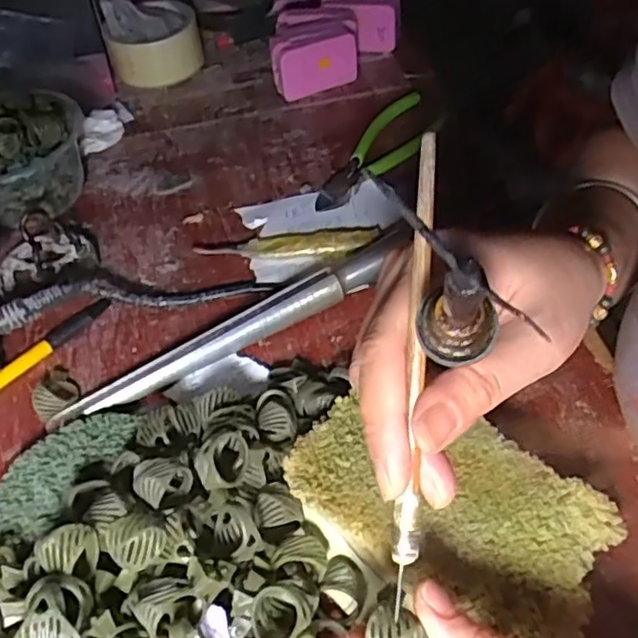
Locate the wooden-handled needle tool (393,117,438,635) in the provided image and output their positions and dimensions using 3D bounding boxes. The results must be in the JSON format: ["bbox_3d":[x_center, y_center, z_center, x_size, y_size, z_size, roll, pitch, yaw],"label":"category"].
[{"bbox_3d":[0.032,0.017,0.214,0.008,0.004,0.154,3,93,6],"label":"wooden-handled needle tool"}]

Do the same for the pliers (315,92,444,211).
[{"bbox_3d":[0.052,-0.135,0.519,0.051,0.008,0.158,23,54,21],"label":"pliers"}]

